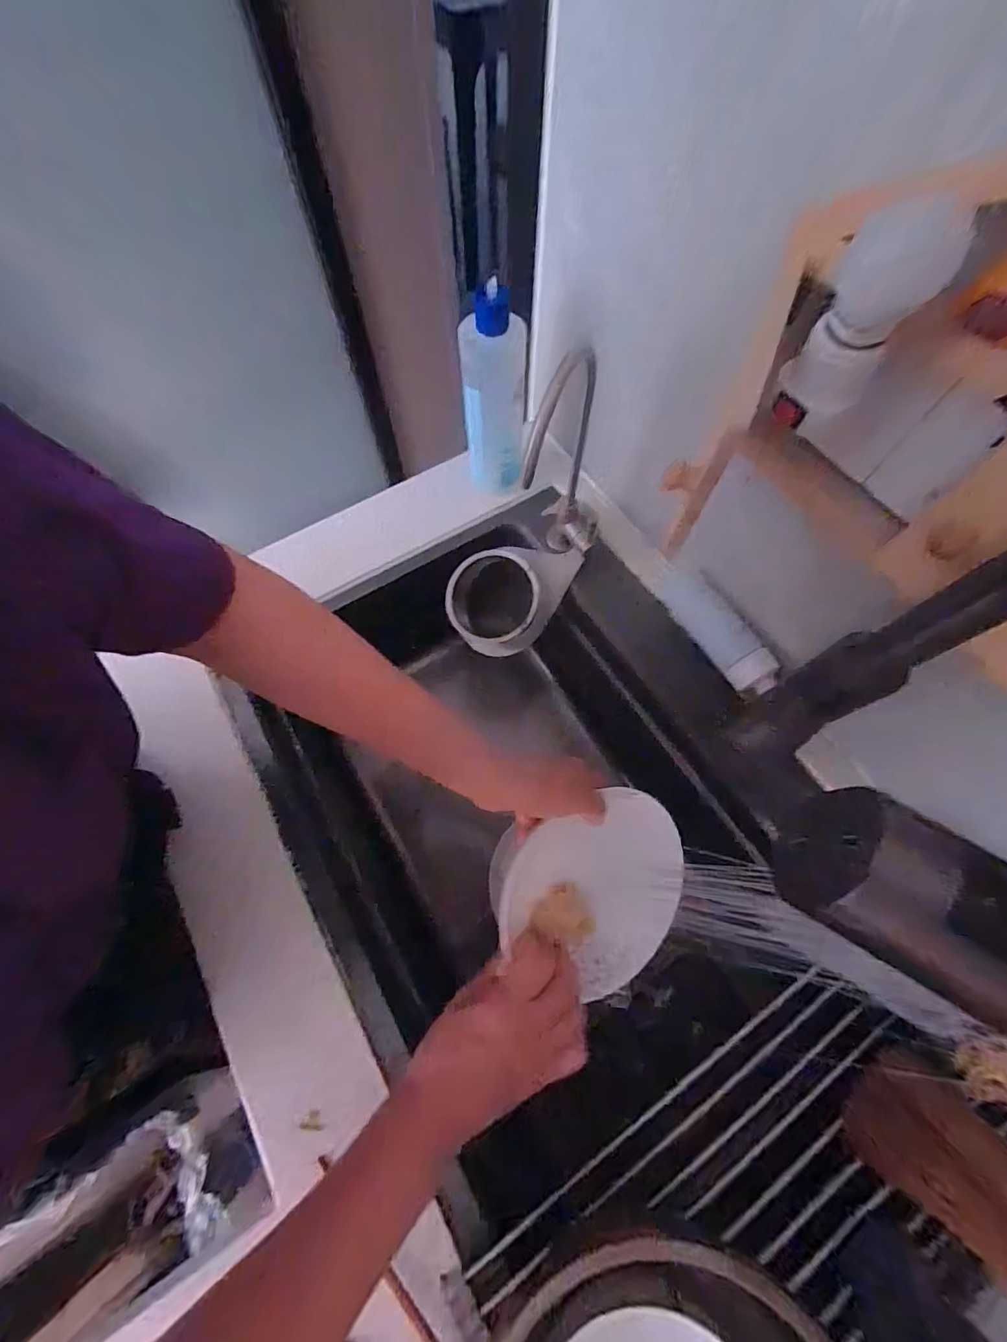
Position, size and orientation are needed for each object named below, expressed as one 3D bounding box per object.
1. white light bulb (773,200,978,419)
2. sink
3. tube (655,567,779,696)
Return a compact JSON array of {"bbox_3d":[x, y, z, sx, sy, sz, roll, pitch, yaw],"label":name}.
[{"bbox_3d":[0.179,-0.179,0.235,0.046,0.077,0.045,39,73,15],"label":"white light bulb"},{"bbox_3d":[0.002,0.171,0.520,0.511,0.224,0.646,-20,69,-8],"label":"sink"},{"bbox_3d":[0.218,-0.042,0.494,0.032,0.055,0.155,-25,69,-9],"label":"tube"}]

